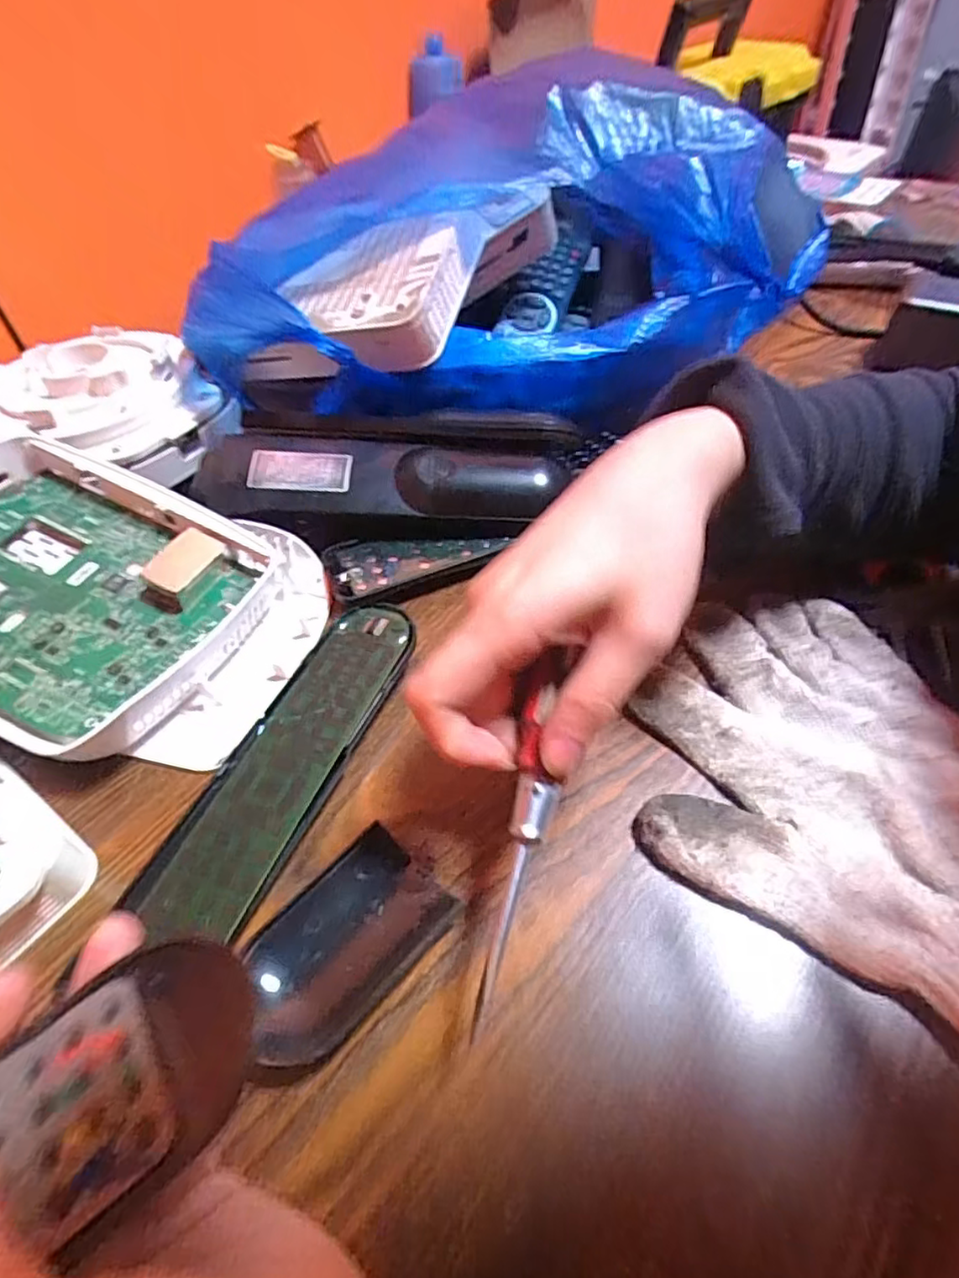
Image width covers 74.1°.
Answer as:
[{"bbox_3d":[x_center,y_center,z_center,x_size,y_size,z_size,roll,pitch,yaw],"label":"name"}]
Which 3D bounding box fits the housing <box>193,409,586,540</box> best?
[{"bbox_3d":[-0.050,-0.092,0.357,0.196,0.026,0.080,7,74,-2],"label":"housing"}]

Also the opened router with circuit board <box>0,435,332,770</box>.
[{"bbox_3d":[-0.189,-0.019,0.309,0.202,0.045,0.143,17,55,9],"label":"opened router with circuit board"}]

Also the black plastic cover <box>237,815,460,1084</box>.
[{"bbox_3d":[-0.050,0.105,0.221,0.049,0.017,0.078,37,60,22],"label":"black plastic cover"}]

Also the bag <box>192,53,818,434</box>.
[{"bbox_3d":[0.013,-0.251,0.400,0.359,0.134,0.174,-13,56,-12],"label":"bag"}]

